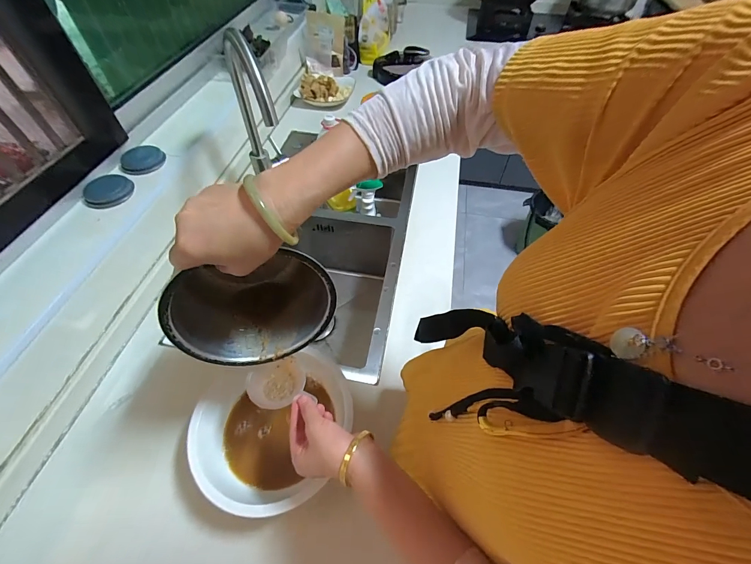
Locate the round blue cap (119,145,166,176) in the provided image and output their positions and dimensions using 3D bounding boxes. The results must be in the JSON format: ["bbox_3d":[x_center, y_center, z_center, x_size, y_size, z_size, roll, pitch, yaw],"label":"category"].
[{"bbox_3d":[-0.482,-0.254,0.690,0.085,0.012,0.093,0,54,-1],"label":"round blue cap"}]

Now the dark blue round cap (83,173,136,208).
[{"bbox_3d":[-0.505,-0.171,0.633,0.083,0.019,0.069,-36,63,-24],"label":"dark blue round cap"}]

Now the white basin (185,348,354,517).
[{"bbox_3d":[-0.146,0.211,0.504,0.221,0.081,0.222,0,54,-1],"label":"white basin"}]

